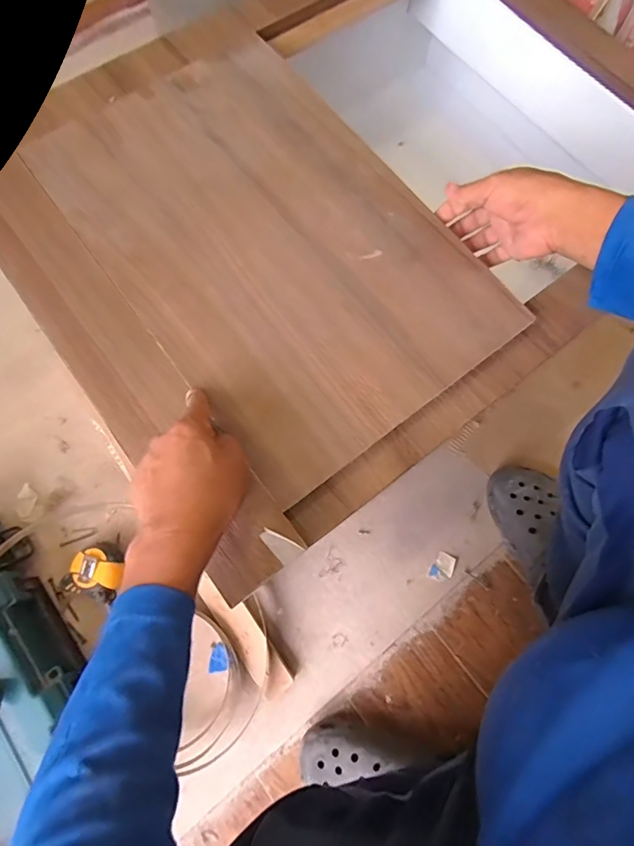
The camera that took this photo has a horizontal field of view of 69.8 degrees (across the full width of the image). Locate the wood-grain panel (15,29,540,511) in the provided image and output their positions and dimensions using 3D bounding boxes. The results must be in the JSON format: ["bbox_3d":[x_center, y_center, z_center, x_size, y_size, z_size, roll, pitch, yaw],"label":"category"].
[{"bbox_3d":[-0.056,-0.212,0.502,0.324,0.011,0.510,-36,78,-10],"label":"wood-grain panel"}]

